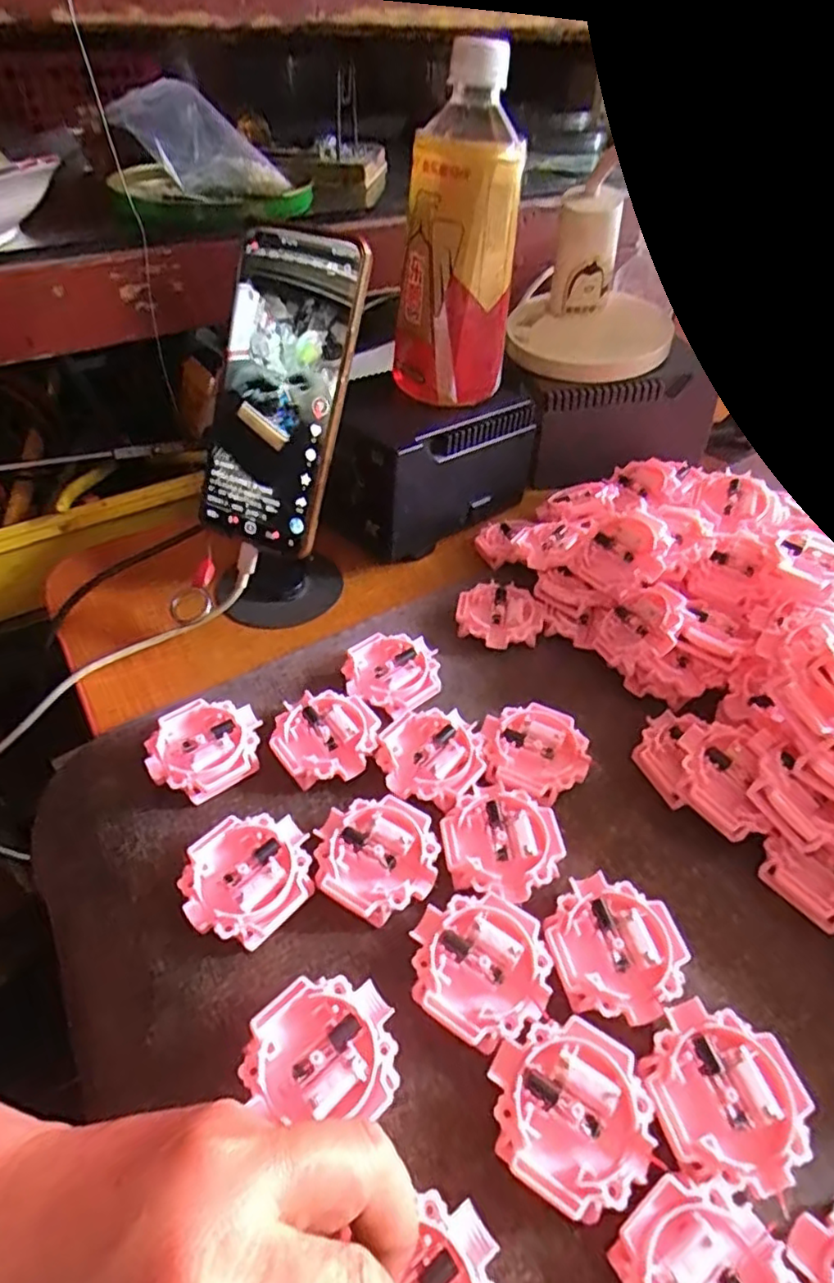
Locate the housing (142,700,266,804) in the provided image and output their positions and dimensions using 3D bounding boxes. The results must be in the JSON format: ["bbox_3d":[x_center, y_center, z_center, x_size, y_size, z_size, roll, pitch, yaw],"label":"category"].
[{"bbox_3d":[-0.106,0.053,0.320,0.055,0.013,0.049,-30,53,-28],"label":"housing"}]

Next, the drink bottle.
[{"bbox_3d":[0.024,-0.240,0.398,0.065,0.159,0.056,-24,51,-24],"label":"drink bottle"}]

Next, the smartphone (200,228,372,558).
[{"bbox_3d":[-0.077,-0.134,0.354,0.080,0.165,0.016,23,19,20],"label":"smartphone"}]

